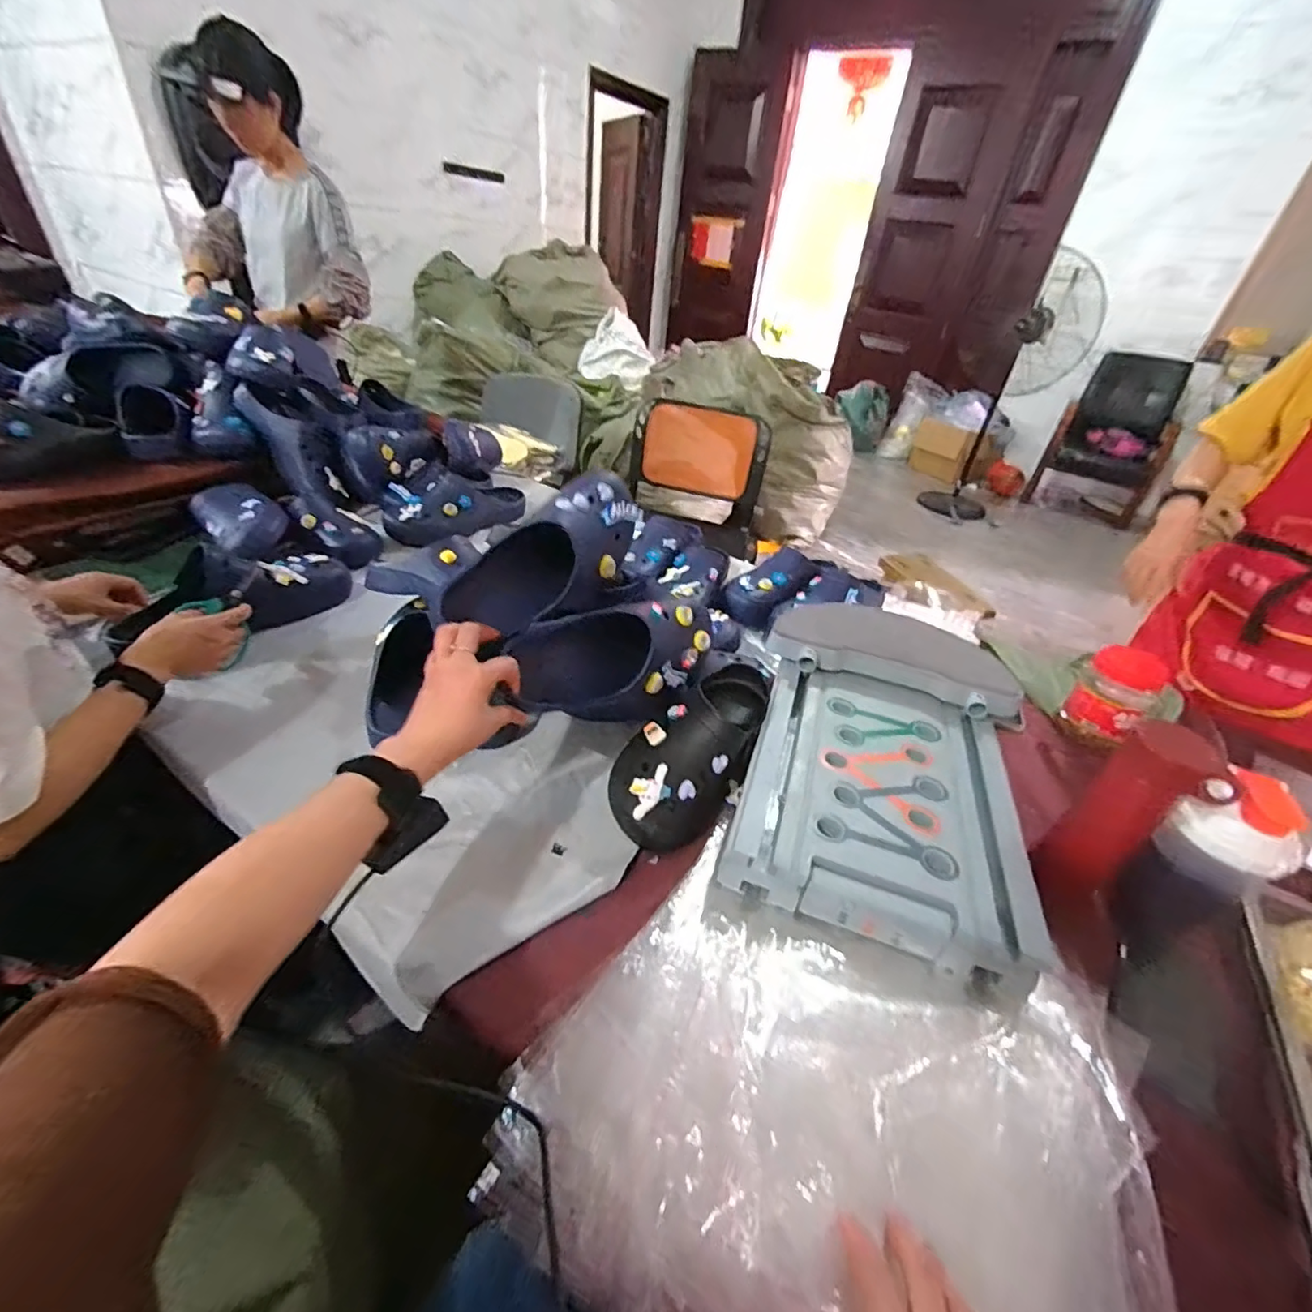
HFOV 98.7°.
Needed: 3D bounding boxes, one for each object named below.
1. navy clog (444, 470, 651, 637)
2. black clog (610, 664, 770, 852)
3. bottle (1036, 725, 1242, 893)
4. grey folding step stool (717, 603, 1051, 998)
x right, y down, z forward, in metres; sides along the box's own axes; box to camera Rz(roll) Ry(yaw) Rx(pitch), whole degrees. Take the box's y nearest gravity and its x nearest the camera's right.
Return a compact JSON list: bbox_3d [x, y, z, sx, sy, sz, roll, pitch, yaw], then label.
[{"bbox_3d":[-0.110,-0.101,0.624,0.096,0.112,0.241,32,55,30],"label":"navy clog"},{"bbox_3d":[0.050,0.103,0.676,0.121,0.104,0.285,24,39,21],"label":"black clog"},{"bbox_3d":[0.481,0.159,0.570,0.090,0.204,0.084,-18,43,-30],"label":"bottle"},{"bbox_3d":[0.266,0.115,0.665,0.324,0.120,0.410,18,38,14],"label":"grey folding step stool"}]

